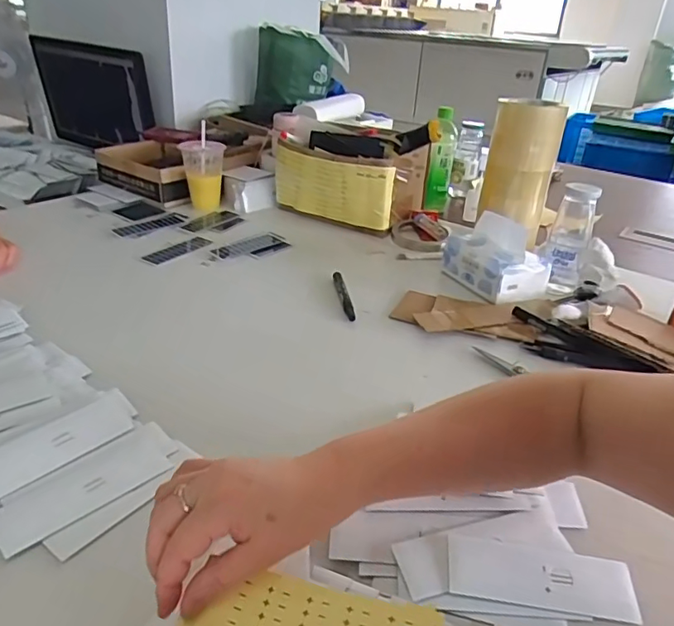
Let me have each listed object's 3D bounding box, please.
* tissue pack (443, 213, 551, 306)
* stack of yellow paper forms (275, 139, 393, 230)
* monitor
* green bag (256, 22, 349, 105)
[{"bbox_3d":[0.244,-0.089,0.828,0.096,0.098,0.148,-15,34,-30],"label":"tissue pack"},{"bbox_3d":[-0.019,-0.230,1.016,0.253,0.133,0.039,18,32,24],"label":"stack of yellow paper forms"},{"bbox_3d":[-0.678,-0.596,1.484,0.459,0.281,0.047,19,42,26],"label":"monitor"},{"bbox_3d":[-0.099,-0.696,1.534,0.255,0.192,0.119,-2,30,-9],"label":"green bag"}]

